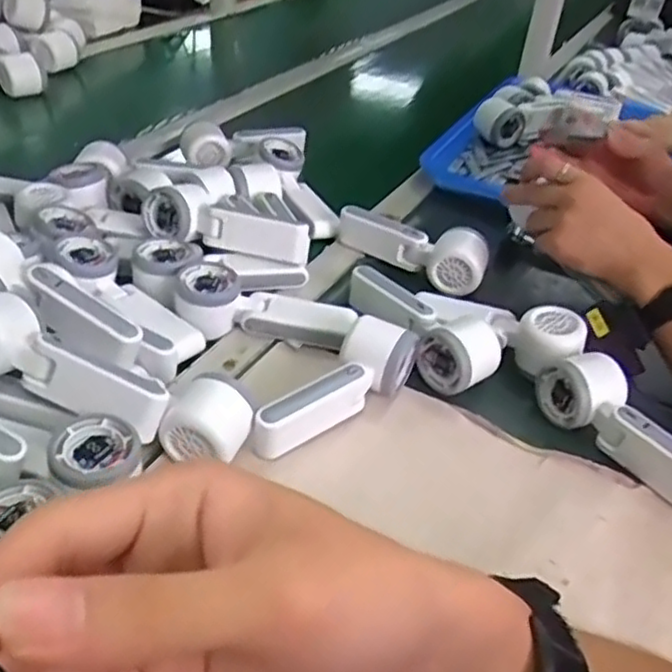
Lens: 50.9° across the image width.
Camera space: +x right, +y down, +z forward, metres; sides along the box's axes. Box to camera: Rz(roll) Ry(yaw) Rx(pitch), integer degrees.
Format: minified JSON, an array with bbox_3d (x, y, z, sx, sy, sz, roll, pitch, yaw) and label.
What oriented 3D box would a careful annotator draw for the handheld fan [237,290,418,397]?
[{"bbox_3d":[-0.009,-0.005,0.628,0.160,0.049,0.064,25,41,23],"label":"handheld fan"}]

